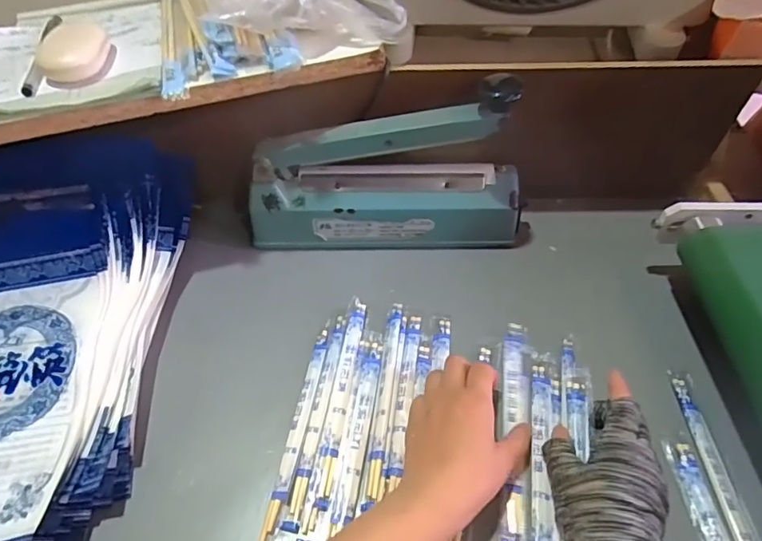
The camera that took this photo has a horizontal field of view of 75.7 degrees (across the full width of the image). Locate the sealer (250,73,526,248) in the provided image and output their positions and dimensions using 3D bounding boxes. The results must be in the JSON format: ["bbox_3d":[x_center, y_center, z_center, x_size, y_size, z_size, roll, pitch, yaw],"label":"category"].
[{"bbox_3d":[0.005,-0.098,0.531,0.302,0.162,0.059,-1,50,0],"label":"sealer"}]

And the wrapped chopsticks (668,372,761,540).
[{"bbox_3d":[0.276,0.178,0.389,0.022,0.010,0.214,1,50,2],"label":"wrapped chopsticks"}]

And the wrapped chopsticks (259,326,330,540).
[{"bbox_3d":[-0.074,0.146,0.434,0.014,0.009,0.217,7,50,7],"label":"wrapped chopsticks"}]

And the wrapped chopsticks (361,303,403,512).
[{"bbox_3d":[0.003,0.112,0.451,0.014,0.009,0.197,6,50,6],"label":"wrapped chopsticks"}]

